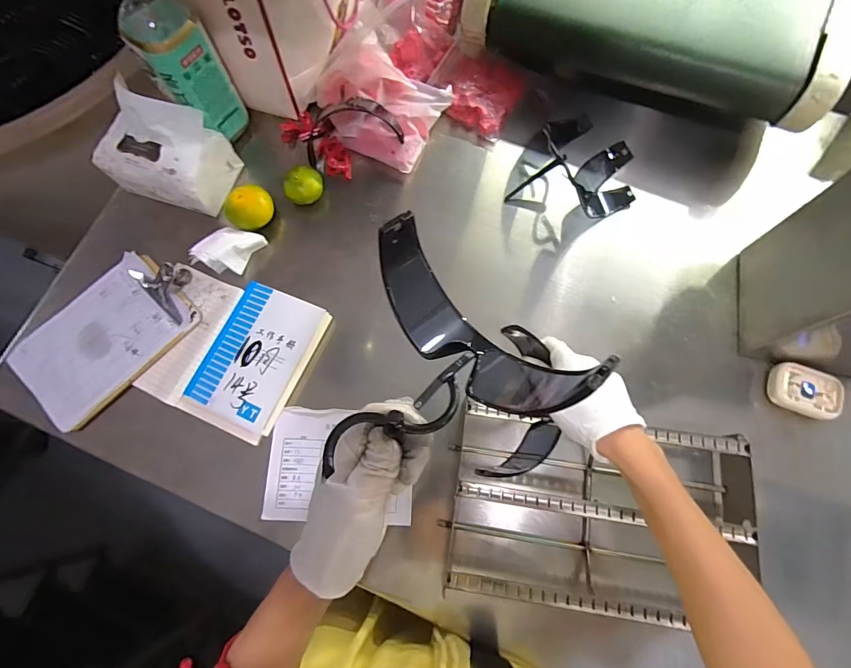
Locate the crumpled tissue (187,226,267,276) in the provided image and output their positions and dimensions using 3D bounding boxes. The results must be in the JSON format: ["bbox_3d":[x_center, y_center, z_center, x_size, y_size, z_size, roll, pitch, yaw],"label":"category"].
[{"bbox_3d":[-0.268,-0.118,0.581,0.049,0.045,0.082,35,78,11],"label":"crumpled tissue"}]

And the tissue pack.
[{"bbox_3d":[-0.359,-0.248,0.570,0.143,0.131,0.098,17,75,7],"label":"tissue pack"}]

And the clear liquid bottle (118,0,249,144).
[{"bbox_3d":[-0.308,-0.343,0.553,0.085,0.202,0.079,-31,75,-7],"label":"clear liquid bottle"}]

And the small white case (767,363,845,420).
[{"bbox_3d":[0.460,0.069,0.518,0.070,0.023,0.060,12,75,6],"label":"small white case"}]

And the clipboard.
[{"bbox_3d":[-0.421,-0.004,0.560,0.154,0.022,0.233,40,79,12],"label":"clipboard"}]

